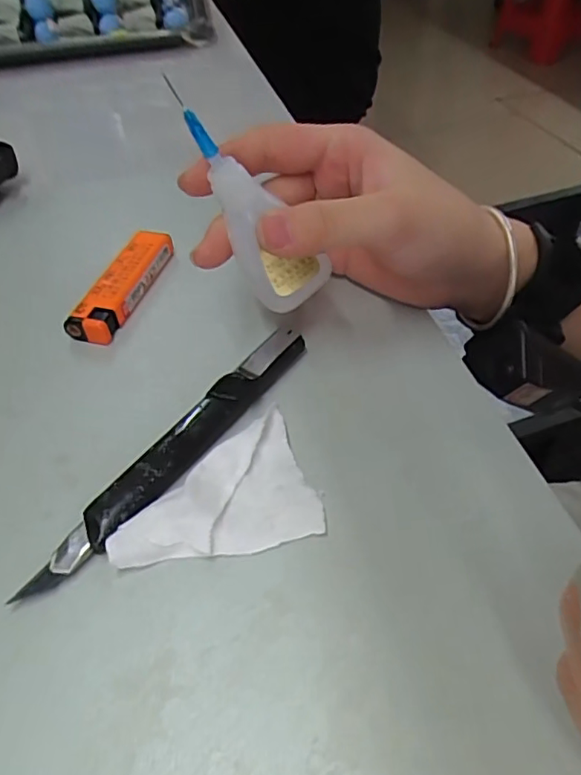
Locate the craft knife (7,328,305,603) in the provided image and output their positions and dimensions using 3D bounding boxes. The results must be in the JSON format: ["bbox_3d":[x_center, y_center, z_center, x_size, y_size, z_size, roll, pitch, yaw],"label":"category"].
[{"bbox_3d":[-0.041,0.023,0.218,0.018,0.011,0.141,26,53,25],"label":"craft knife"}]

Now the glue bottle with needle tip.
[{"bbox_3d":[-0.015,-0.071,0.223,0.027,0.088,0.017,-3,41,36],"label":"glue bottle with needle tip"}]

